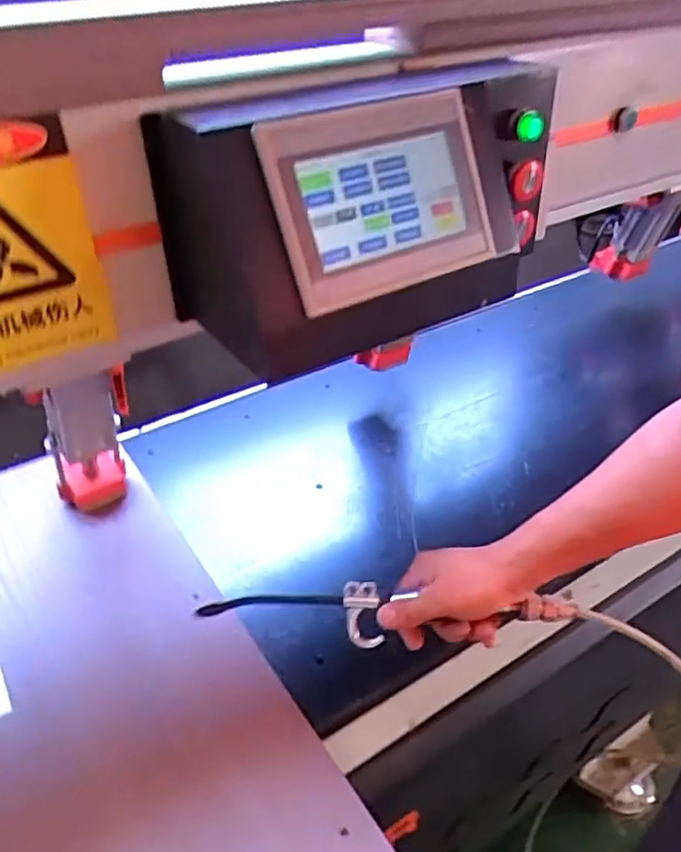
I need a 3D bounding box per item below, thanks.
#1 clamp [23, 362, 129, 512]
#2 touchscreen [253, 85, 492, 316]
[{"bbox_3d":[-0.285,0.022,0.778,0.088,0.243,0.053,-26,67,-29],"label":"clamp"},{"bbox_3d":[0.042,-0.204,0.591,0.249,0.160,0.032,-24,7,-31],"label":"touchscreen"}]

